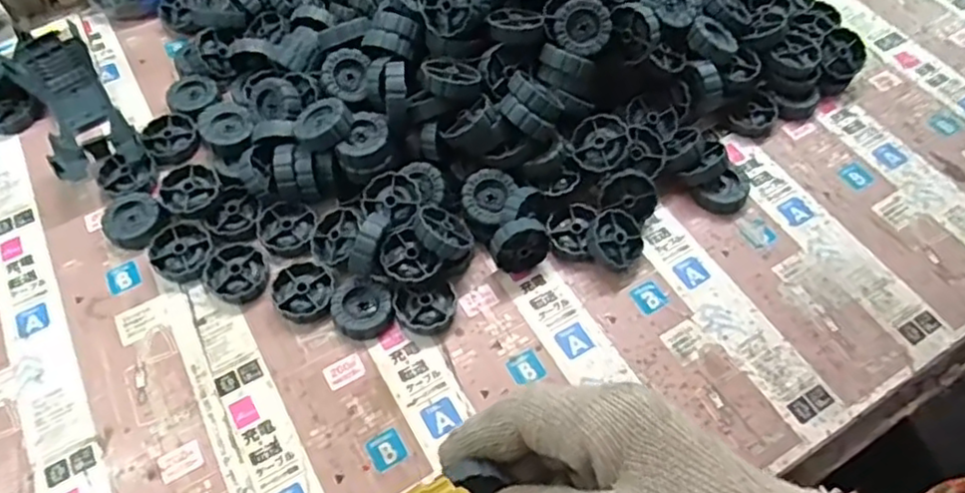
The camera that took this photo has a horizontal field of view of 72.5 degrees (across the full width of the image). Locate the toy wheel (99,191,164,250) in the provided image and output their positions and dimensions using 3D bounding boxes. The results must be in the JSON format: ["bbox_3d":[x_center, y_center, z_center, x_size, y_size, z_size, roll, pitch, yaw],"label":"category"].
[{"bbox_3d":[-0.234,-0.015,0.445,0.037,0.013,0.043,-31,64,-16],"label":"toy wheel"}]

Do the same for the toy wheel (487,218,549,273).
[{"bbox_3d":[0.024,-0.002,0.425,0.039,0.038,0.016,-26,42,-10],"label":"toy wheel"}]

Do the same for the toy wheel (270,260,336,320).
[{"bbox_3d":[-0.115,0.029,0.424,0.038,0.008,0.041,0,60,1],"label":"toy wheel"}]

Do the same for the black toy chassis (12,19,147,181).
[{"bbox_3d":[-0.301,-0.108,0.486,0.053,0.036,0.142,-29,64,-15],"label":"black toy chassis"}]

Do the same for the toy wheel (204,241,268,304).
[{"bbox_3d":[-0.160,0.018,0.431,0.037,0.008,0.042,-31,64,-16],"label":"toy wheel"}]

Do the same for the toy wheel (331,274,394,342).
[{"bbox_3d":[-0.076,0.038,0.415,0.036,0.012,0.039,0,60,1],"label":"toy wheel"}]

